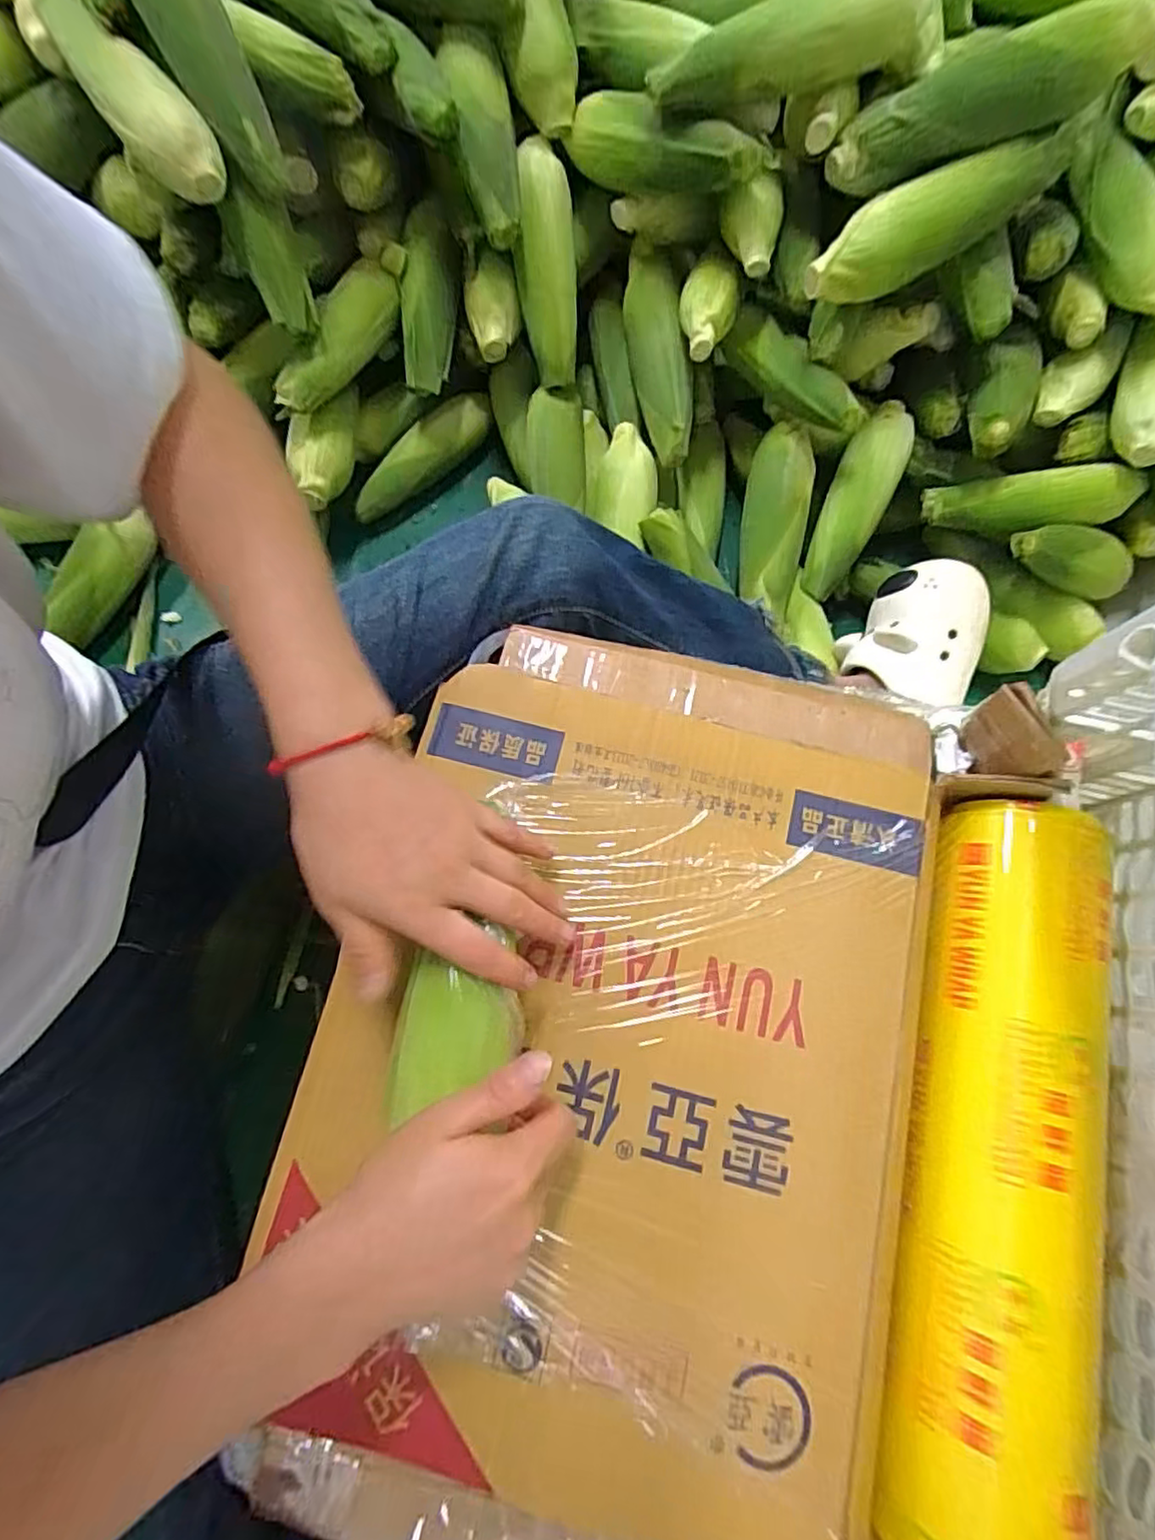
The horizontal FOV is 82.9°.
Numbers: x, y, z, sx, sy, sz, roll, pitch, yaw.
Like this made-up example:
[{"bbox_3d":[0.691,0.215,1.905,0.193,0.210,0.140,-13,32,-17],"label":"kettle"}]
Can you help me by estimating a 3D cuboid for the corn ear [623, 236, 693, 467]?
[{"bbox_3d":[0.086,-0.445,0.689,0.059,0.048,0.242,-9,91,-3],"label":"corn ear"}]

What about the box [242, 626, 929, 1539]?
[{"bbox_3d":[0.021,0.166,0.383,0.325,0.036,0.511,13,74,4],"label":"box"}]

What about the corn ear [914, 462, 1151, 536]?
[{"bbox_3d":[0.475,-0.278,0.682,0.214,0.047,0.059,-7,75,-2],"label":"corn ear"}]

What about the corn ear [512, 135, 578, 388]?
[{"bbox_3d":[-0.032,-0.516,0.674,0.060,0.072,0.199,-3,99,-1],"label":"corn ear"}]

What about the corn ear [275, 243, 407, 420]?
[{"bbox_3d":[-0.248,-0.458,0.693,0.056,0.046,0.210,20,75,5],"label":"corn ear"}]

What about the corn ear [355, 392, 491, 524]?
[{"bbox_3d":[-0.188,-0.381,0.788,0.210,0.045,0.051,-39,78,-10],"label":"corn ear"}]

